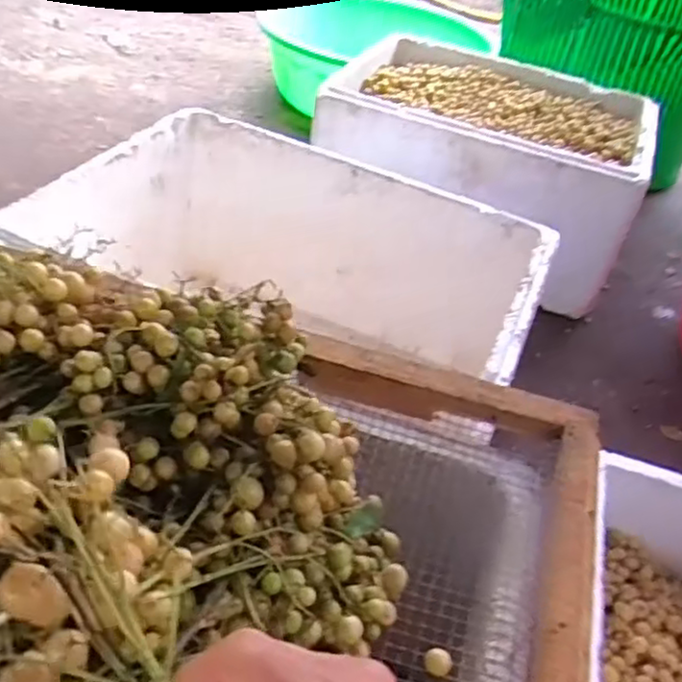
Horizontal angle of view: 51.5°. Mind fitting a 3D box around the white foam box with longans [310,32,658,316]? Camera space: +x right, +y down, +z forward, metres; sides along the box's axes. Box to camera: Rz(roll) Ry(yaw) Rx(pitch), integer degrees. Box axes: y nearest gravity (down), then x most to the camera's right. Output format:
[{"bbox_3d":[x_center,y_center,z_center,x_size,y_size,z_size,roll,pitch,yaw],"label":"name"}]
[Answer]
[{"bbox_3d":[0.315,-0.430,1.543,0.637,0.257,0.610,20,42,14],"label":"white foam box with longans"}]

